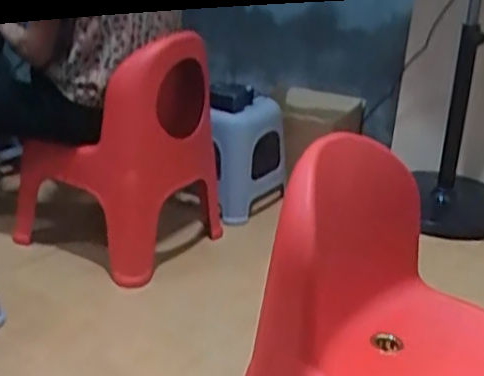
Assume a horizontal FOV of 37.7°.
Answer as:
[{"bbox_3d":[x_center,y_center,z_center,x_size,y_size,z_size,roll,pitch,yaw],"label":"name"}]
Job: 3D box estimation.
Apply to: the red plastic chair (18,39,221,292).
[{"bbox_3d":[-0.274,-0.091,1.773,0.418,0.519,0.404,19,28,31],"label":"red plastic chair"}]

